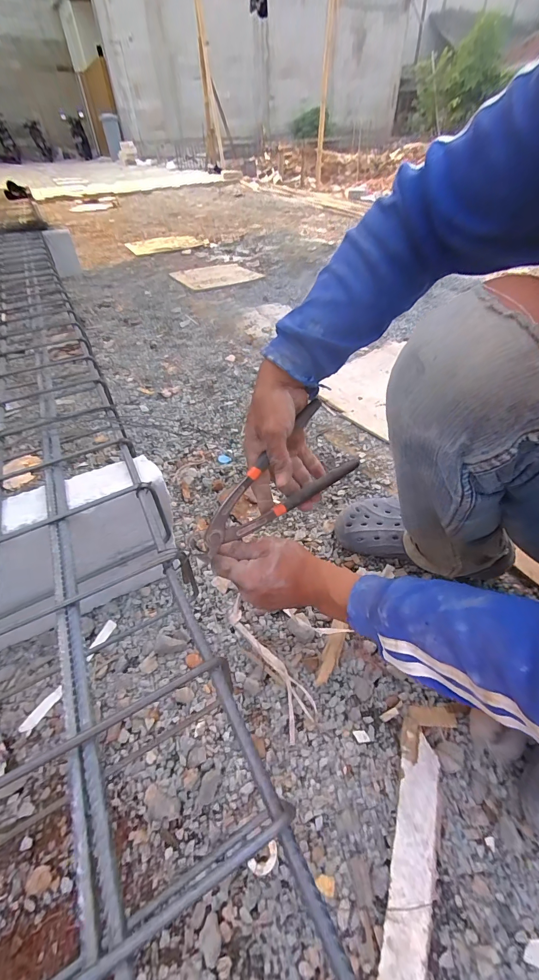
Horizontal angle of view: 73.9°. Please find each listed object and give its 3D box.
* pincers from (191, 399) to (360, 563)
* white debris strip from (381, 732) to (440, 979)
[{"bbox_3d":[0.008,0.008,0.405,0.202,0.087,0.022,-45,21,-13],"label":"pincers"},{"bbox_3d":[0.141,0.372,0.350,0.041,0.011,0.220,15,46,14],"label":"white debris strip"}]

